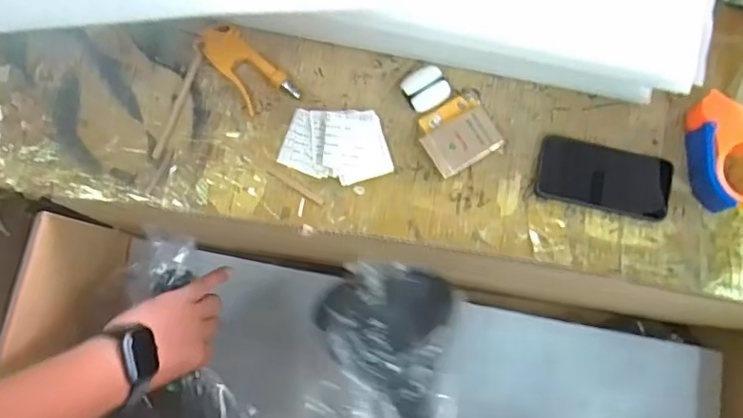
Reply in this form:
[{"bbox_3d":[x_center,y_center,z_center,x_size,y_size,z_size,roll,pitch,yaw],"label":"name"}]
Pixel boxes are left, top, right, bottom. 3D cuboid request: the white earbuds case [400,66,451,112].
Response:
[{"bbox_3d":[0.065,-0.148,0.683,0.053,0.031,0.051,-30,84,-7],"label":"white earbuds case"}]

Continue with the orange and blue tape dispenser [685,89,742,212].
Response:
[{"bbox_3d":[0.444,-0.065,0.668,0.112,0.067,0.135,0,82,-3],"label":"orange and blue tape dispenser"}]

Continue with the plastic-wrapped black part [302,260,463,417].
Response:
[{"bbox_3d":[0.013,0.189,0.576,0.157,0.077,0.258,8,82,-2],"label":"plastic-wrapped black part"}]

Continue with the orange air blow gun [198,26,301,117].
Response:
[{"bbox_3d":[-0.153,-0.172,0.681,0.060,0.018,0.131,-38,86,-7],"label":"orange air blow gun"}]

